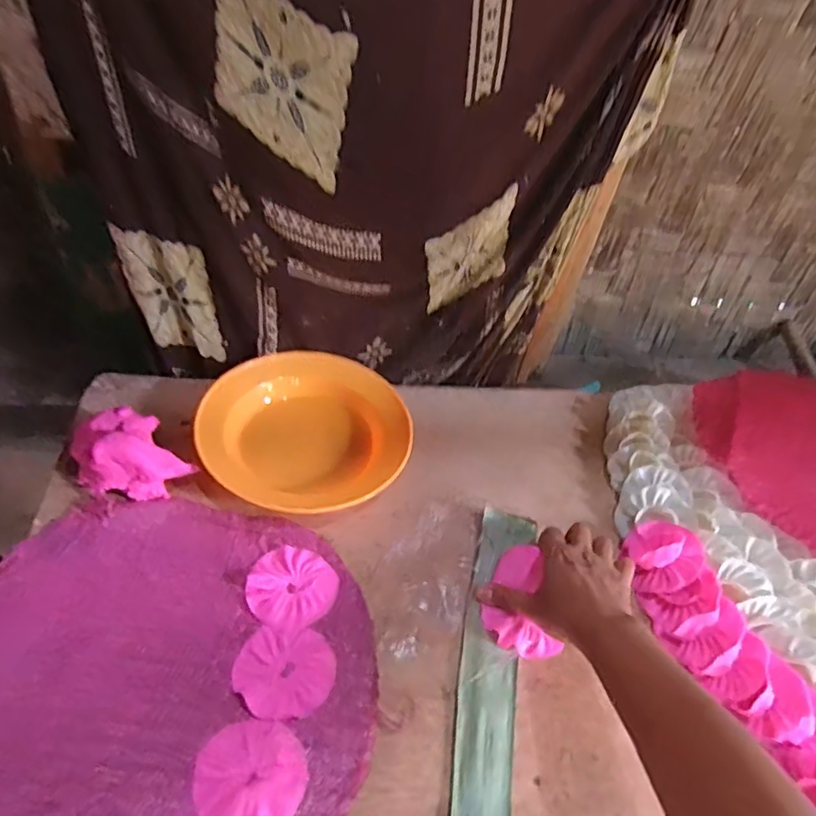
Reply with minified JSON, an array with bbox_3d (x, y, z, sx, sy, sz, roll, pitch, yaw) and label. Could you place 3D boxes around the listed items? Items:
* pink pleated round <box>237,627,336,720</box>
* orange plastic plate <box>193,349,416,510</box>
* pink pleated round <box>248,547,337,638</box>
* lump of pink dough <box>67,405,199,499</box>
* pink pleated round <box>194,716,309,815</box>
[{"bbox_3d":[-0.100,0.217,0.511,0.077,0.011,0.071,4,47,-4],"label":"pink pleated round"},{"bbox_3d":[-0.109,0.021,0.671,0.222,0.052,0.180,3,47,-5],"label":"orange plastic plate"},{"bbox_3d":[-0.105,0.160,0.561,0.077,0.009,0.076,4,47,-4],"label":"pink pleated round"},{"bbox_3d":[-0.271,0.046,0.602,0.084,0.056,0.086,-28,56,-29],"label":"lump of pink dough"},{"bbox_3d":[-0.115,0.270,0.455,0.077,0.011,0.076,19,47,10],"label":"pink pleated round"}]

